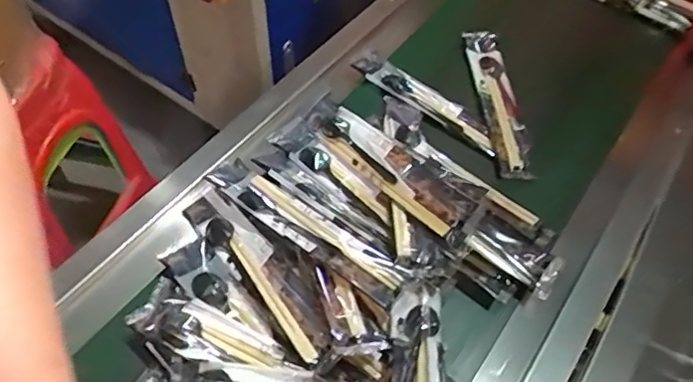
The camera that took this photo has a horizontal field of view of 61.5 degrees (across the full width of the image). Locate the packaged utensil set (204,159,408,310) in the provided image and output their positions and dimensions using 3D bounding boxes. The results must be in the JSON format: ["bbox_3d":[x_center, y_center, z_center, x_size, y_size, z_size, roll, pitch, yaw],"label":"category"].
[{"bbox_3d":[-0.042,0.034,0.567,0.226,0.016,0.043,33,59,20],"label":"packaged utensil set"}]

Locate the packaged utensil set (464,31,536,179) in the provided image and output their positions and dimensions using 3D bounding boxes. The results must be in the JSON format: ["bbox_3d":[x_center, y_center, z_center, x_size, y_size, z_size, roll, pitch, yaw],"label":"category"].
[{"bbox_3d":[0.188,-0.113,0.712,0.050,0.012,0.234,0,54,-3],"label":"packaged utensil set"}]

